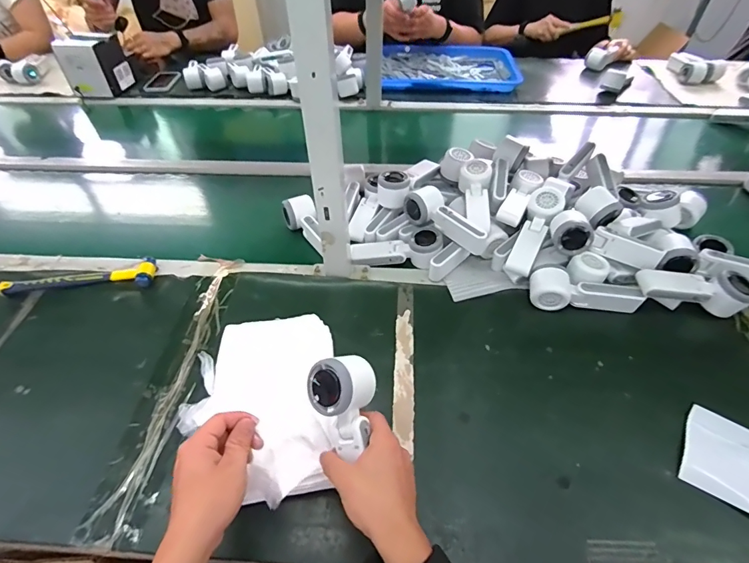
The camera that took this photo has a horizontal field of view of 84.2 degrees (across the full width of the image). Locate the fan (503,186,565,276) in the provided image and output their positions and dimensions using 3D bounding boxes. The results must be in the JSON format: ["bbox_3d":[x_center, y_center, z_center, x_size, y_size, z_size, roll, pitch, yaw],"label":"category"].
[{"bbox_3d":[0.271,-0.087,0.699,0.054,0.045,0.176,23,75,19],"label":"fan"}]

